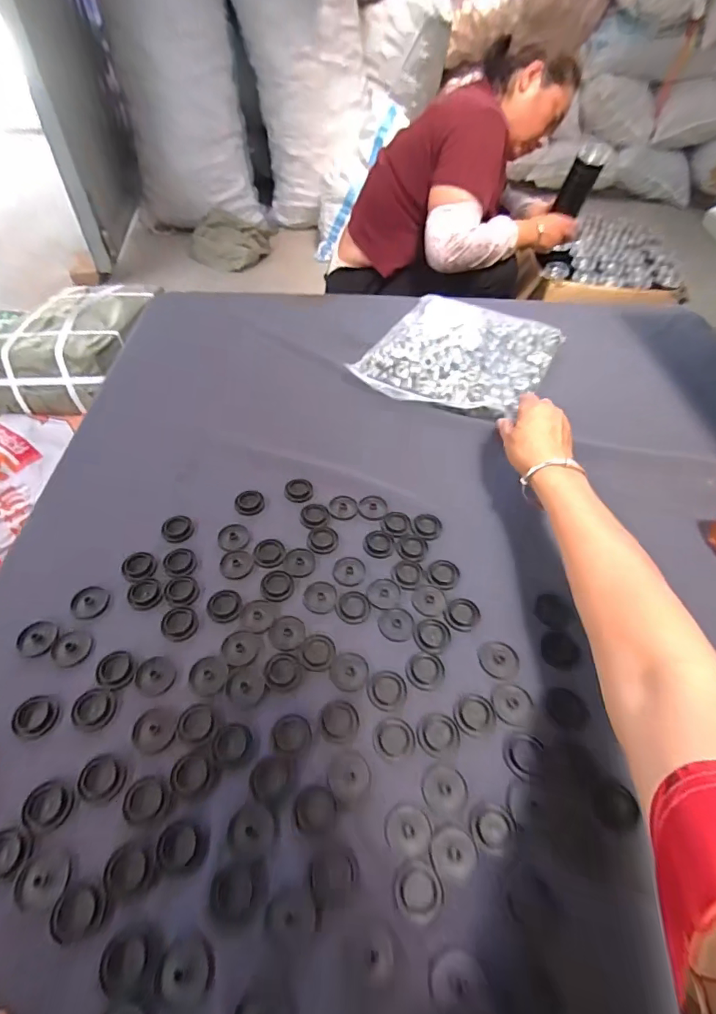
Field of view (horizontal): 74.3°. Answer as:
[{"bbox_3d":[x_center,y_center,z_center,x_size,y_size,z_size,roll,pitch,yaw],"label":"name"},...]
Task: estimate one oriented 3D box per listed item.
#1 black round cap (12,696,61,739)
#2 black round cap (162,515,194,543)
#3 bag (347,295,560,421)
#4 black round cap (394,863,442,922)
[{"bbox_3d":[-0.263,0.170,0.385,0.036,0.004,0.032,15,52,10],"label":"black round cap"},{"bbox_3d":[-0.194,0.024,0.509,0.032,0.012,0.026,-21,55,-19],"label":"black round cap"},{"bbox_3d":[0.152,-0.227,0.703,0.232,0.032,0.252,27,54,19],"label":"bag"},{"bbox_3d":[0.041,0.262,0.323,0.030,0.004,0.030,1,50,-1],"label":"black round cap"}]

